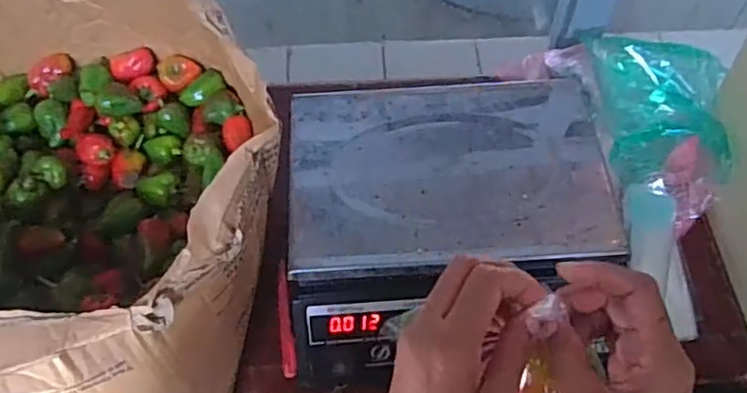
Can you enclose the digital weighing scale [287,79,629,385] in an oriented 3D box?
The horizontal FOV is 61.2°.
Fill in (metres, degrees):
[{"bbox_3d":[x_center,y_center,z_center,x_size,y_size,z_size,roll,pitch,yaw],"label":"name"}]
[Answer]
[{"bbox_3d":[0.082,0.021,0.693,0.345,0.095,0.309,-5,59,-3],"label":"digital weighing scale"}]

